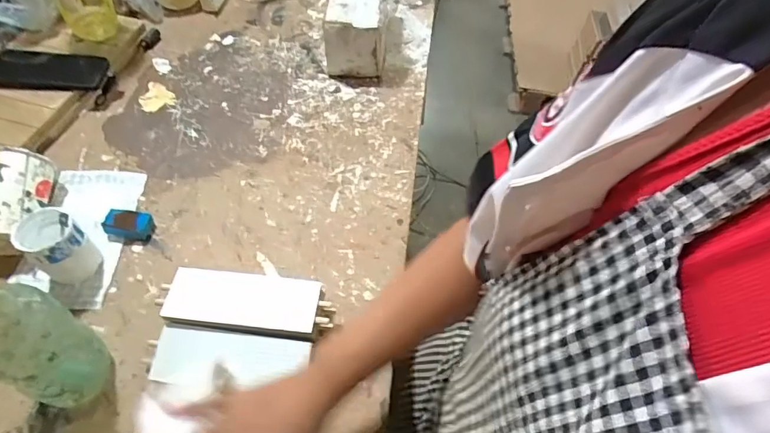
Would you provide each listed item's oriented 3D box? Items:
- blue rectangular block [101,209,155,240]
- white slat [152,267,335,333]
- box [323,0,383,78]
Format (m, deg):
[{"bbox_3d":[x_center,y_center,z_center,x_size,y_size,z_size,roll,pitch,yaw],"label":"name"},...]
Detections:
[{"bbox_3d":[-0.352,0.011,0.648,0.059,0.024,0.039,2,52,0],"label":"blue rectangular block"},{"bbox_3d":[-0.166,0.096,0.552,0.189,0.012,0.066,9,53,-4],"label":"white slat"},{"bbox_3d":[-0.049,-0.365,0.880,0.098,0.108,0.235,4,52,1],"label":"box"}]

